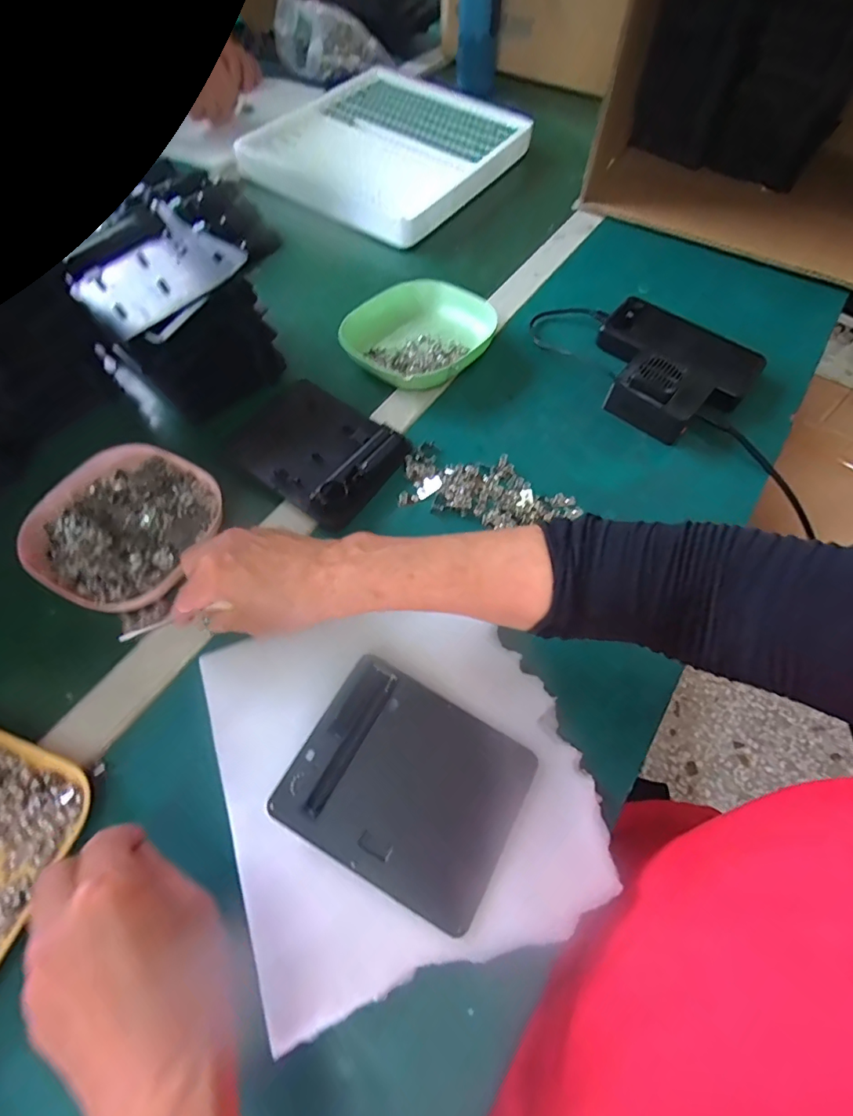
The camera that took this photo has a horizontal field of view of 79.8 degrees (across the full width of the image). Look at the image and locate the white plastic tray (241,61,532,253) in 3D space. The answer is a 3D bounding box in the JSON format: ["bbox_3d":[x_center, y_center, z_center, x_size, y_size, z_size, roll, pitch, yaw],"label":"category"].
[{"bbox_3d":[-0.050,-0.566,0.705,0.285,0.044,0.324,30,64,14],"label":"white plastic tray"}]

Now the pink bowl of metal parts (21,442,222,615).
[{"bbox_3d":[-0.246,-0.029,0.412,0.134,0.031,0.136,1,61,-1],"label":"pink bowl of metal parts"}]

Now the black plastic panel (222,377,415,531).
[{"bbox_3d":[-0.098,-0.100,0.454,0.140,0.021,0.115,31,64,15],"label":"black plastic panel"}]

